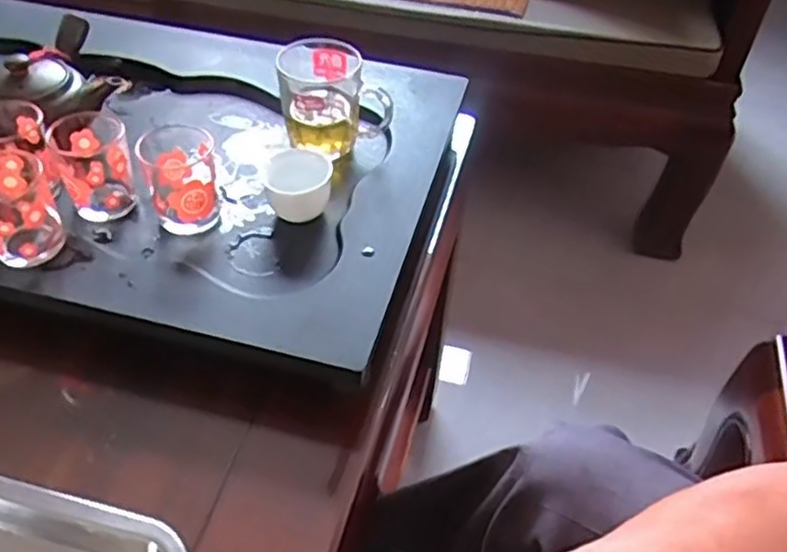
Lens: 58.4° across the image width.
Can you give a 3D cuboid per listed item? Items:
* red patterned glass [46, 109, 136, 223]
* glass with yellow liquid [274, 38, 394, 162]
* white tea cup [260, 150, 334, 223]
[{"bbox_3d":[-0.232,-0.083,0.548,0.058,0.067,0.059,-19,51,-20],"label":"red patterned glass"},{"bbox_3d":[-0.052,-0.154,0.614,0.093,0.071,0.072,-4,47,-7],"label":"glass with yellow liquid"},{"bbox_3d":[-0.076,-0.069,0.560,0.053,0.039,0.051,2,47,-2],"label":"white tea cup"}]

